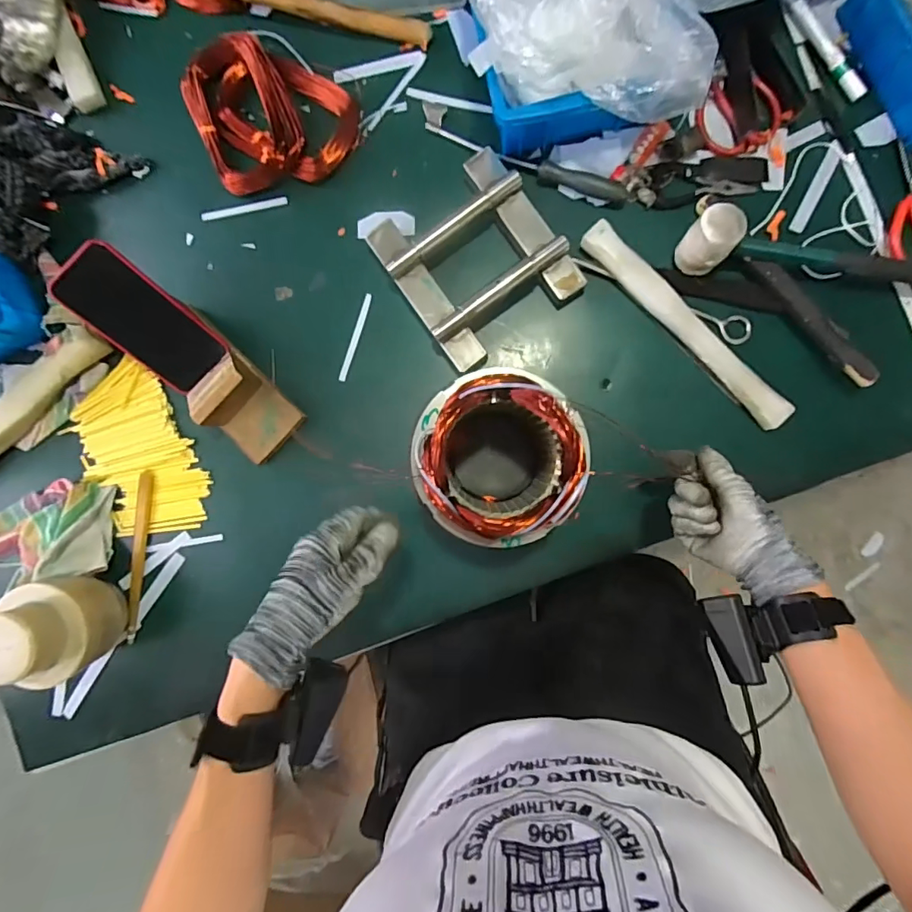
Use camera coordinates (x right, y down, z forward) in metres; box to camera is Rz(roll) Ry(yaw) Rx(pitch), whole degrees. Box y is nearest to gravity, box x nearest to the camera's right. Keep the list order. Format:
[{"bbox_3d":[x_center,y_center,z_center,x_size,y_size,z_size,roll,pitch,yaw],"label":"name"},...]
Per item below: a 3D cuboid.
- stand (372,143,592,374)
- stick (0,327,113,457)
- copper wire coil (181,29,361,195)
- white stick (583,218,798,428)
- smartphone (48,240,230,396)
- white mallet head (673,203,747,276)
[{"bbox_3d":[0.022,-0.224,0.558,0.174,0.037,0.193,-35,87,3],"label":"stand"},{"bbox_3d":[-0.561,-0.038,0.604,0.324,0.047,0.050,-43,87,3],"label":"stick"},{"bbox_3d":[-0.225,-0.416,0.587,0.203,0.038,0.162,-9,89,4],"label":"copper wire coil"},{"bbox_3d":[0.256,-0.147,0.545,0.032,0.018,0.294,-43,87,3],"label":"white stick"},{"bbox_3d":[-0.344,-0.149,0.540,0.082,0.016,0.160,-47,125,-3],"label":"smartphone"},{"bbox_3d":[0.270,-0.229,0.522,0.046,0.063,0.050,0,89,4],"label":"white mallet head"}]

